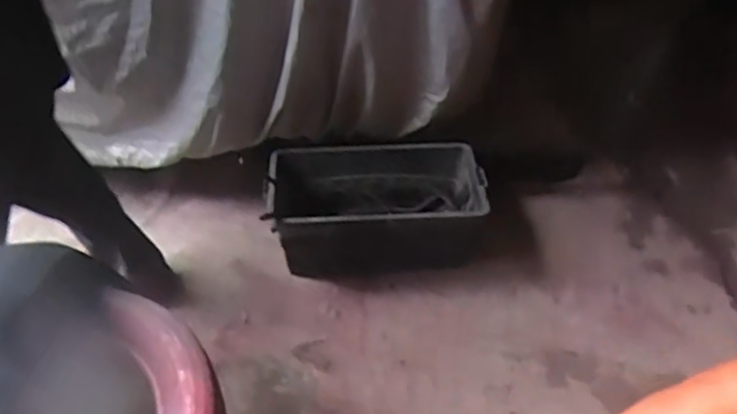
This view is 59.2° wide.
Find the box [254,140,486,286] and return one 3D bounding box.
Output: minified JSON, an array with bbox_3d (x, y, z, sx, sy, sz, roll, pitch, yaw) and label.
[{"bbox_3d":[0.014,0.008,1.831,0.567,0.264,0.340,-2,42,-5],"label":"box"}]

